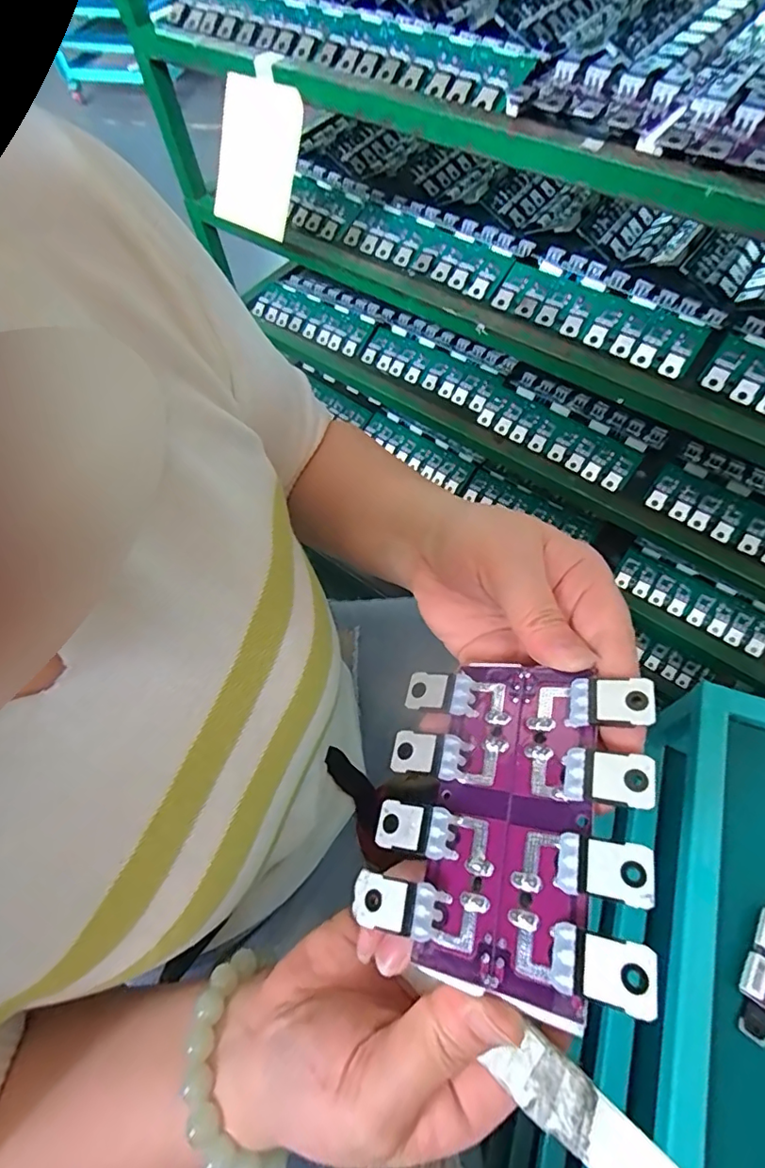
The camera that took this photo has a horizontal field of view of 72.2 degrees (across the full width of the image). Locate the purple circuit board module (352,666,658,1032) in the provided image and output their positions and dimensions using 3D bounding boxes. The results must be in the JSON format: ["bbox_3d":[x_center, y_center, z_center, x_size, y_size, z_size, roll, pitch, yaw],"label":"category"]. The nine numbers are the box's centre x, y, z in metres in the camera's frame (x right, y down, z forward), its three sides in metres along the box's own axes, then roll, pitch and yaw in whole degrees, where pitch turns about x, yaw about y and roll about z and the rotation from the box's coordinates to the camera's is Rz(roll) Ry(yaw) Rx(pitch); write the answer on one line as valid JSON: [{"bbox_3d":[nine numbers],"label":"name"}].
[{"bbox_3d":[0.042,0.076,0.176,0.088,0.010,0.100,-3,58,35],"label":"purple circuit board module"}]

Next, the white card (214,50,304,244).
[{"bbox_3d":[-0.110,-0.385,0.464,0.086,0.121,0.006,32,33,17],"label":"white card"}]

